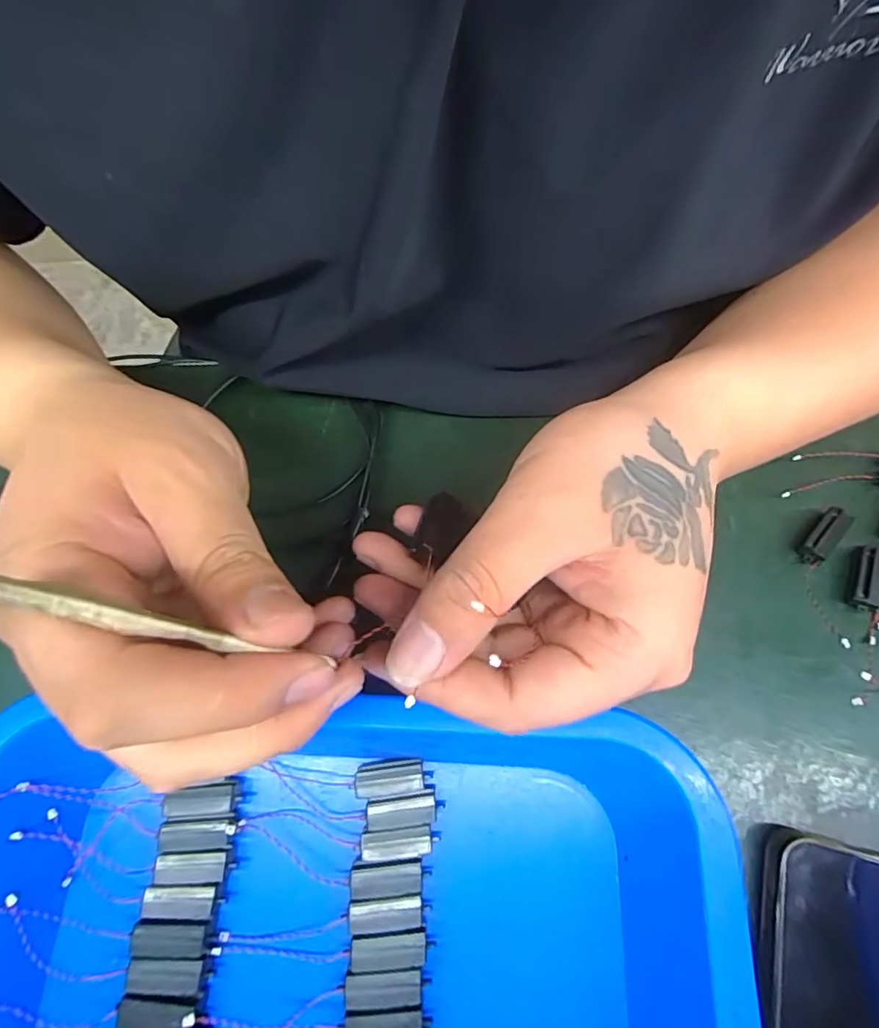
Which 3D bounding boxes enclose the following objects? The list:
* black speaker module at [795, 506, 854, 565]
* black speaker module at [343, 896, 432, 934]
[{"bbox_3d":[0.181,0.010,0.241,0.012,0.010,0.029,37,76,13],"label":"black speaker module"},{"bbox_3d":[-0.019,0.149,0.192,0.029,0.013,0.010,-4,71,0],"label":"black speaker module"}]

